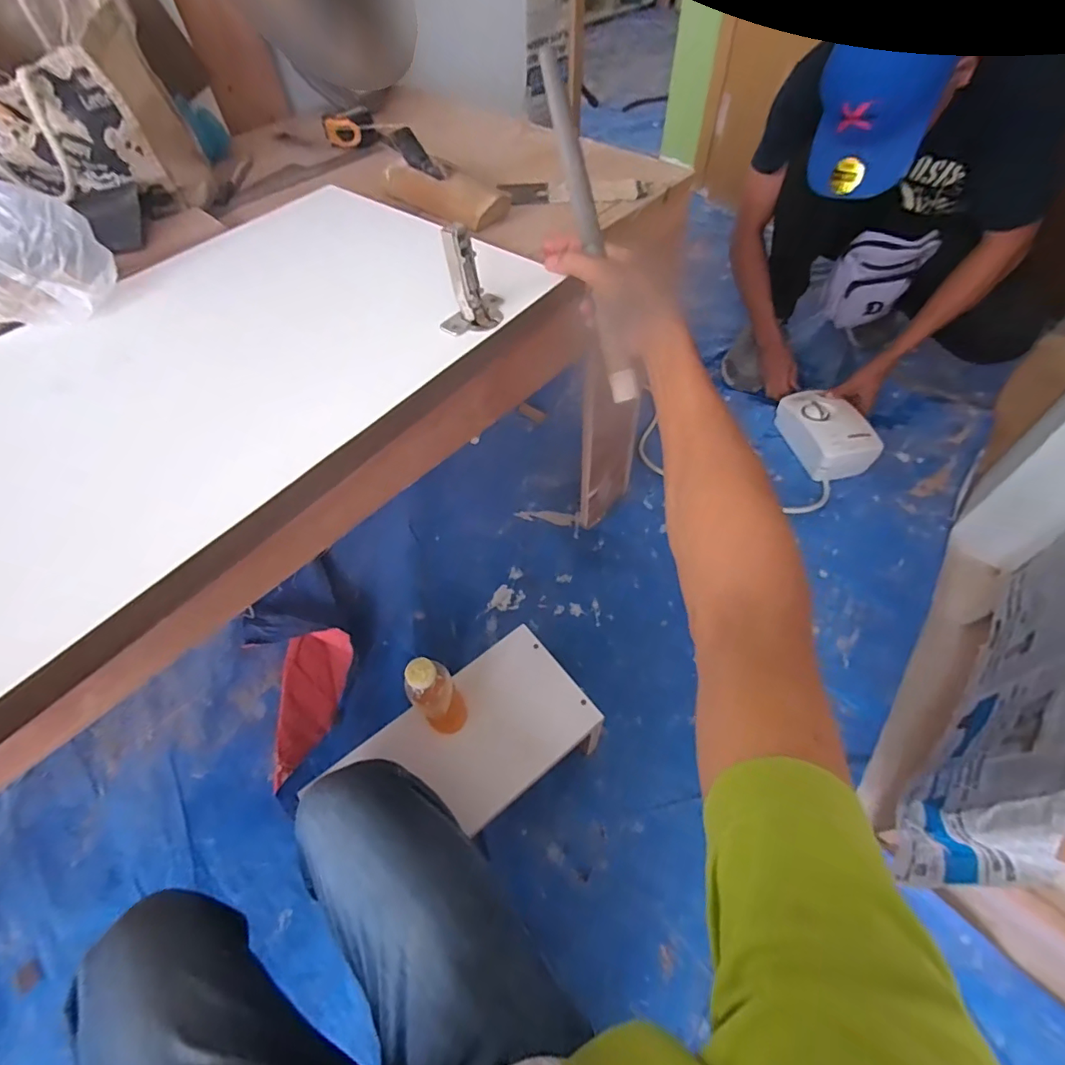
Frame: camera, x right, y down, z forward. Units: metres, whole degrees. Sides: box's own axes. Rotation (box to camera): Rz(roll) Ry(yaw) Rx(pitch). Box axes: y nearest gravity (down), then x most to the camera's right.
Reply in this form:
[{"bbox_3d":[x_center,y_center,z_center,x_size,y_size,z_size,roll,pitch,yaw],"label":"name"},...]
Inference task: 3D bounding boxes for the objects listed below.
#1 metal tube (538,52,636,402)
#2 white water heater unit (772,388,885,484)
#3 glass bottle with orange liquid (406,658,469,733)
[{"bbox_3d":[0.052,-0.280,0.482,0.022,0.023,0.321,-13,93,-7],"label":"metal tube"},{"bbox_3d":[0.642,-0.219,1.137,0.129,0.081,0.212,-8,55,-3],"label":"white water heater unit"},{"bbox_3d":[-0.112,0.207,0.628,0.055,0.191,0.044,-33,60,-19],"label":"glass bottle with orange liquid"}]

